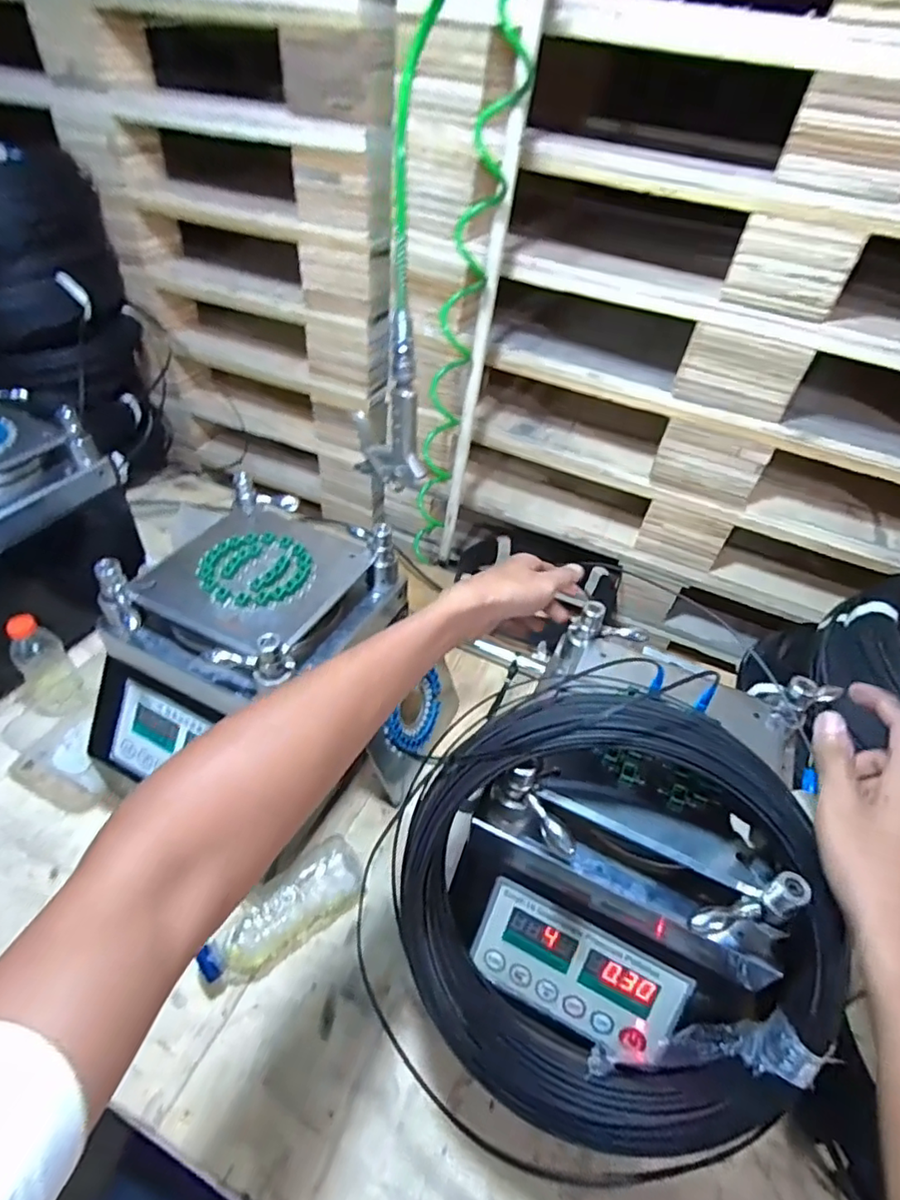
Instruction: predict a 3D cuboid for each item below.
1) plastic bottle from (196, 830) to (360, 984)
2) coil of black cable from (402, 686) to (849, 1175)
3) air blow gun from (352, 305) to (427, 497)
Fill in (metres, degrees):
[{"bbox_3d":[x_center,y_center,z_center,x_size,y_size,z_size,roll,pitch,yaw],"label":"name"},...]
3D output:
[{"bbox_3d":[-0.160,0.307,0.568,0.162,0.067,0.050,-31,54,-32],"label":"plastic bottle"},{"bbox_3d":[0.112,0.214,0.399,0.294,0.286,0.051,26,6,13],"label":"coil of black cable"},{"bbox_3d":[-0.062,-0.193,0.570,0.032,0.171,0.087,-23,50,-26],"label":"air blow gun"}]

